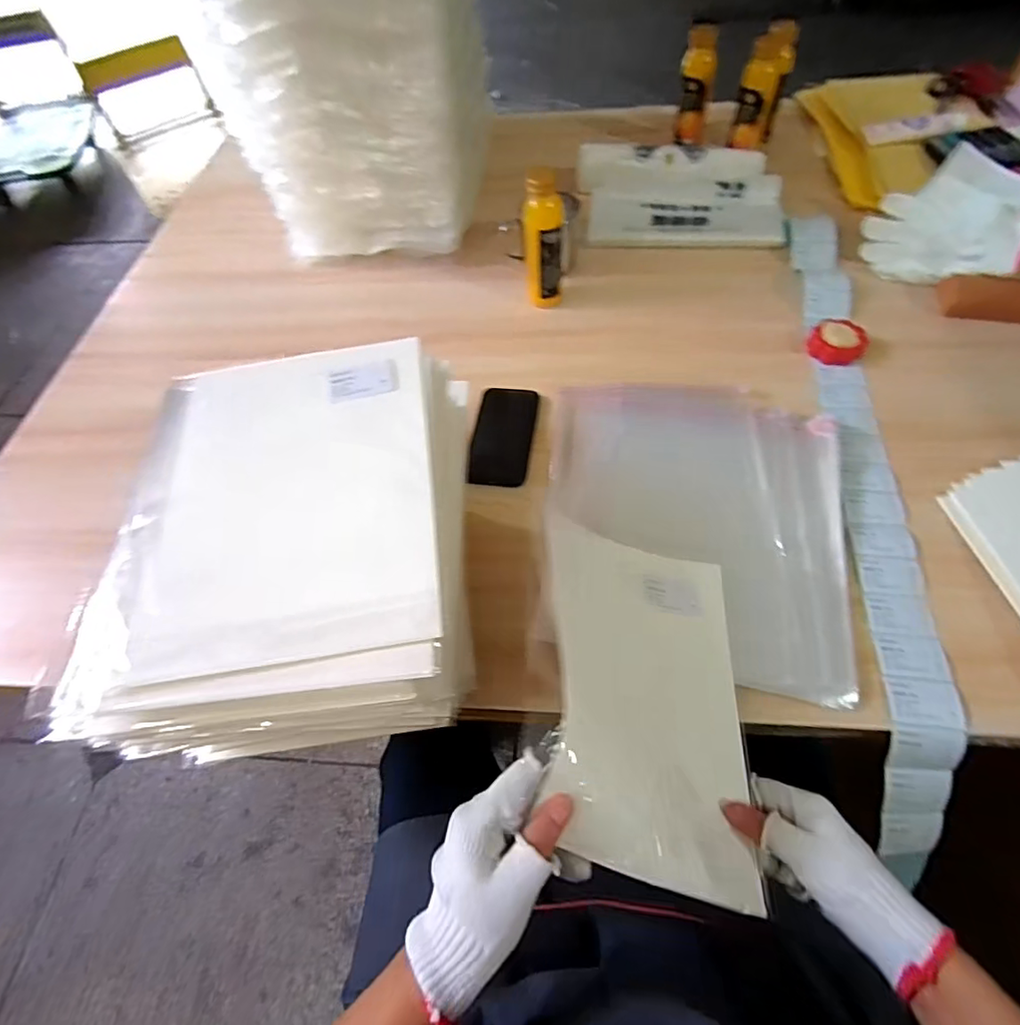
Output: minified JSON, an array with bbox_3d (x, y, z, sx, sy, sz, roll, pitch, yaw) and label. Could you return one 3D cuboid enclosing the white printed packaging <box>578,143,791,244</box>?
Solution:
[{"bbox_3d":[0.260,-0.497,0.853,0.311,0.018,0.178,8,80,10],"label":"white printed packaging"}]

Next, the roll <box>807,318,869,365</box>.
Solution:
[{"bbox_3d":[0.432,-0.225,0.717,0.069,0.032,0.063,-2,58,3],"label":"roll"}]

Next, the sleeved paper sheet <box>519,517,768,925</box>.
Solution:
[{"bbox_3d":[0.116,0.148,0.481,0.166,0.055,0.303,2,58,6],"label":"sleeved paper sheet"}]

